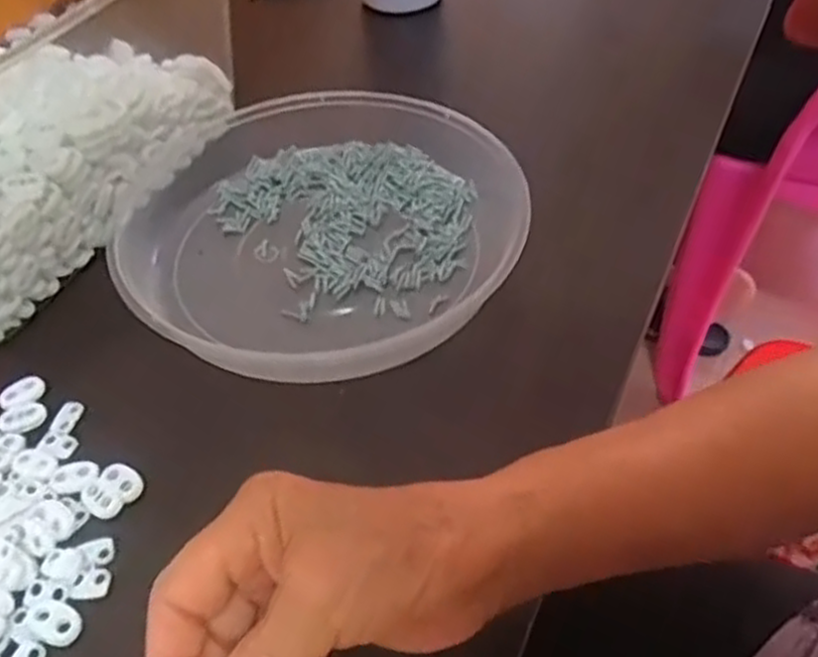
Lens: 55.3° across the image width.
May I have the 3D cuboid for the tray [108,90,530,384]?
[{"bbox_3d":[-0.054,-0.063,0.467,0.235,0.042,0.222,-2,47,2],"label":"tray"}]

